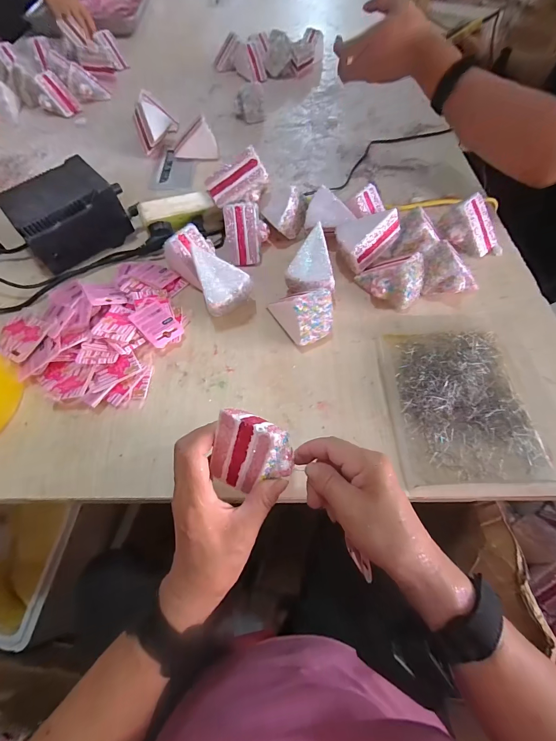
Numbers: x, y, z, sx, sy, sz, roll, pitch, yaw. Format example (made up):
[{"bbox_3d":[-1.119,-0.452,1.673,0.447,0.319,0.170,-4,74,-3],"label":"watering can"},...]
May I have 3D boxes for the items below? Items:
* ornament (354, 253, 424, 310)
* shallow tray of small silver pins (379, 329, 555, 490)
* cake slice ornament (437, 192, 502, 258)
[{"bbox_3d":[0.158,-0.132,0.455,0.088,0.063,0.057,32,65,16],"label":"ornament"},{"bbox_3d":[0.215,0.031,0.382,0.161,0.024,0.191,-1,60,-1],"label":"shallow tray of small silver pins"},{"bbox_3d":[0.306,-0.219,0.508,0.105,0.067,0.069,32,65,17],"label":"cake slice ornament"}]

